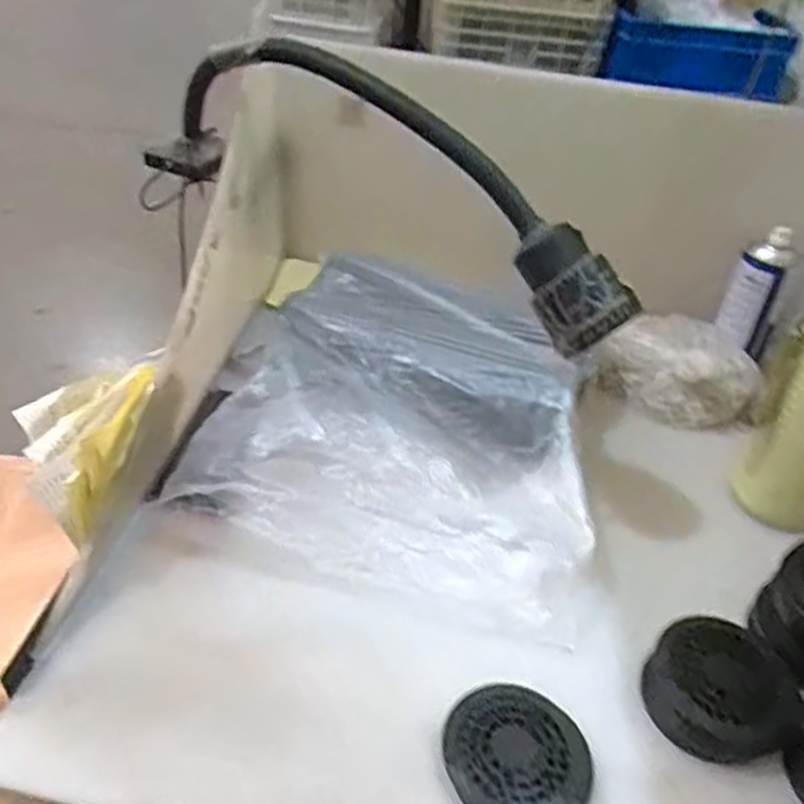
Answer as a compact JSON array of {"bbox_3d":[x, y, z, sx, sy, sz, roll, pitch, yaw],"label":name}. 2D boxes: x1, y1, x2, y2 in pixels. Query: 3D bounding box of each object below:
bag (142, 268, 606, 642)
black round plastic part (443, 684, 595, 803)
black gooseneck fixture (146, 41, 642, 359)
[{"bbox_3d":[0.008,0.014,0.738,0.349,0.092,0.359,12,39,7],"label":"bag"},{"bbox_3d":[0.084,0.252,0.545,0.102,0.008,0.102,4,39,-3],"label":"black round plastic part"},{"bbox_3d":[-0.042,-0.210,0.666,0.537,0.165,0.105,23,42,19],"label":"black gooseneck fixture"}]

